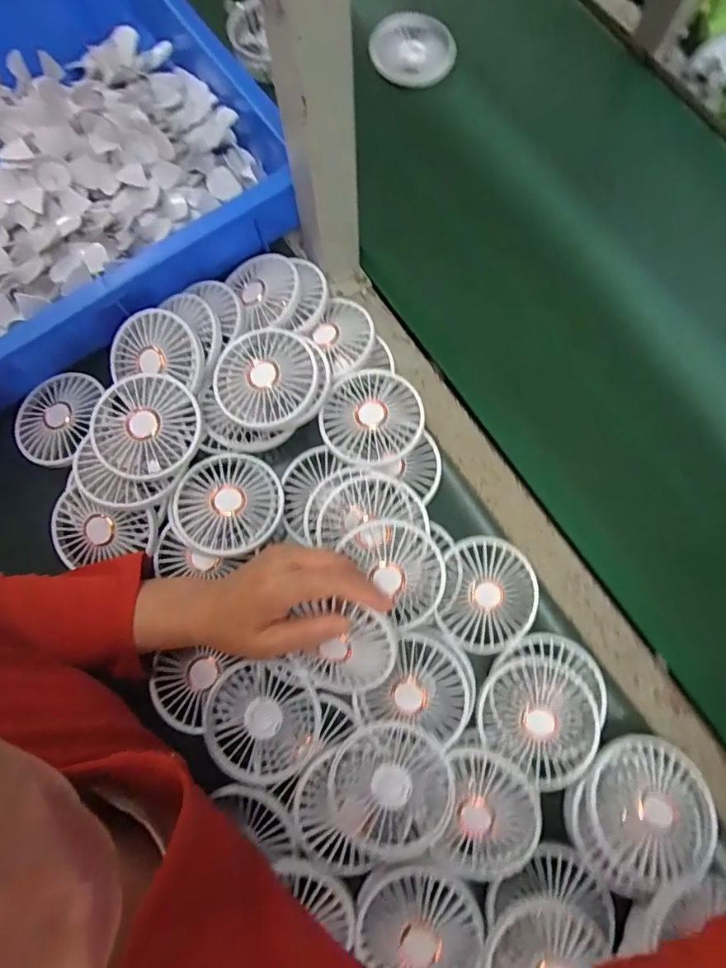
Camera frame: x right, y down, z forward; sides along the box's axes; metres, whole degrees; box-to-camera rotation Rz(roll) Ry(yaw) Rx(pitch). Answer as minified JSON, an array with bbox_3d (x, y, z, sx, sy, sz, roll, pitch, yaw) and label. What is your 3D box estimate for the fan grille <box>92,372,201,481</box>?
[{"bbox_3d":[-0.176,-0.047,0.405,0.081,0.019,0.087,0,83,-1],"label":"fan grille"}]

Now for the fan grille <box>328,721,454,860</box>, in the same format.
[{"bbox_3d":[0.020,0.222,0.360,0.088,0.019,0.084,0,77,0],"label":"fan grille"}]

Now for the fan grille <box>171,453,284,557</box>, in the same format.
[{"bbox_3d":[-0.112,0.016,0.414,0.086,0.019,0.085,0,77,0],"label":"fan grille"}]

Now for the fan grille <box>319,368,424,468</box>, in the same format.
[{"bbox_3d":[0.007,-0.057,0.426,0.085,0.020,0.085,-1,76,2],"label":"fan grille"}]

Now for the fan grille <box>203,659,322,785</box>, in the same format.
[{"bbox_3d":[-0.079,0.183,0.383,0.087,0.015,0.085,-7,77,-1],"label":"fan grille"}]

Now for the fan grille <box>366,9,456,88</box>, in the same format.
[{"bbox_3d":[0.059,-0.491,0.564,0.092,0.035,0.092,0,77,0],"label":"fan grille"}]

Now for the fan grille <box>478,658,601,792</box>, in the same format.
[{"bbox_3d":[0.134,0.177,0.377,0.085,0.021,0.080,0,77,0],"label":"fan grille"}]

